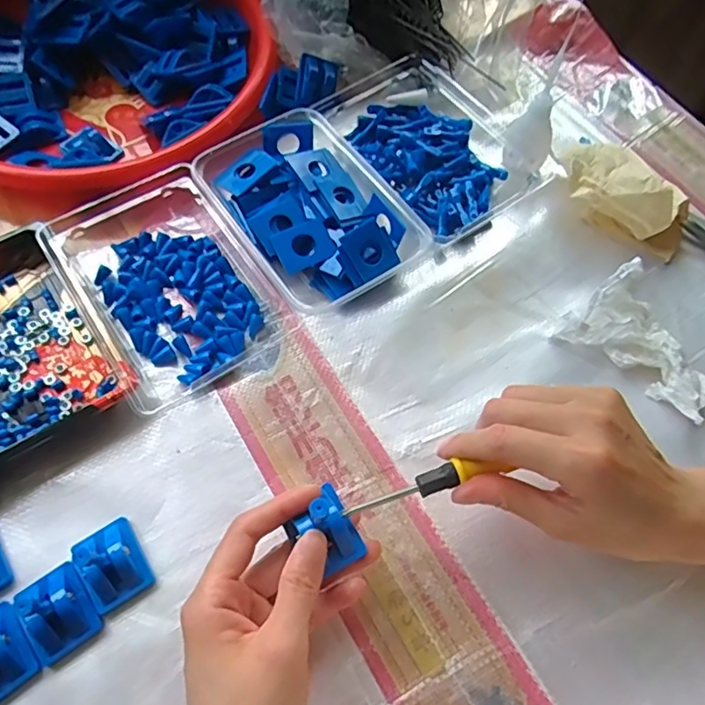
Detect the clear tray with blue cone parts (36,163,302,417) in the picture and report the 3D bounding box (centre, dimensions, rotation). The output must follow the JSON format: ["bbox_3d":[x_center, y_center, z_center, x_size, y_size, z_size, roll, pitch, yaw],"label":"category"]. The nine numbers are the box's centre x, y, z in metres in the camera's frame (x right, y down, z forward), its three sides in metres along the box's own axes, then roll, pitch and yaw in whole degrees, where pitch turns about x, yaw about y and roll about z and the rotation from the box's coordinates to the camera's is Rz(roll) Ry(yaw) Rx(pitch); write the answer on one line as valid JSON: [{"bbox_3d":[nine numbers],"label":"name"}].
[{"bbox_3d":[-0.132,-0.056,0.404,0.117,0.031,0.166,-34,68,-17],"label":"clear tray with blue cone parts"}]

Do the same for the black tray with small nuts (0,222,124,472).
[{"bbox_3d":[-0.231,-0.008,0.380,0.099,0.027,0.162,-31,67,-15],"label":"black tray with small nuts"}]

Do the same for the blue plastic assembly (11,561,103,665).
[{"bbox_3d":[-0.164,0.142,0.315,0.036,0.019,0.045,-35,68,-17],"label":"blue plastic assembly"}]

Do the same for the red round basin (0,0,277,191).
[{"bbox_3d":[-0.220,-0.260,0.489,0.284,0.058,0.280,0,63,-1],"label":"red round basin"}]

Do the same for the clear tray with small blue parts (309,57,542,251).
[{"bbox_3d":[0.058,-0.175,0.467,0.105,0.032,0.179,-33,68,-16],"label":"clear tray with small blue parts"}]

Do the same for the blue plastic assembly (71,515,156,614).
[{"bbox_3d":[-0.139,0.119,0.326,0.033,0.019,0.045,-32,68,-16],"label":"blue plastic assembly"}]

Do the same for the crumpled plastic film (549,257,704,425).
[{"bbox_3d":[0.193,-0.001,0.373,0.051,0.047,0.098,-34,68,-16],"label":"crumpled plastic film"}]

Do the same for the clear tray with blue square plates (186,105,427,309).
[{"bbox_3d":[-0.035,-0.108,0.426,0.108,0.033,0.158,-33,68,-16],"label":"clear tray with blue square plates"}]

